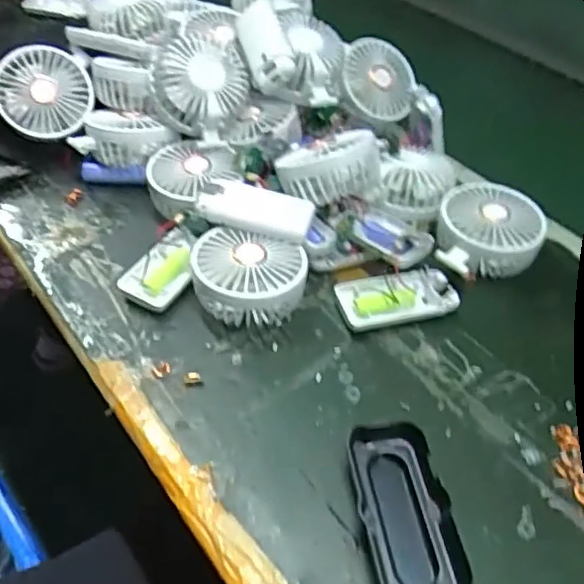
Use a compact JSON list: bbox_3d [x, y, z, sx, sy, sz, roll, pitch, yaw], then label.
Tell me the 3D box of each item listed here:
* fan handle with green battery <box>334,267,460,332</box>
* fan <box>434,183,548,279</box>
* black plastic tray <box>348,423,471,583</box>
[{"bbox_3d":[0.084,0.006,0.475,0.089,0.017,0.045,-7,47,-11],"label":"fan handle with green battery"},{"bbox_3d":[0.164,-0.047,0.503,0.083,0.045,0.090,19,48,13],"label":"fan"},{"bbox_3d":[0.067,0.131,0.352,0.048,0.023,0.108,-6,47,-10],"label":"black plastic tray"}]

